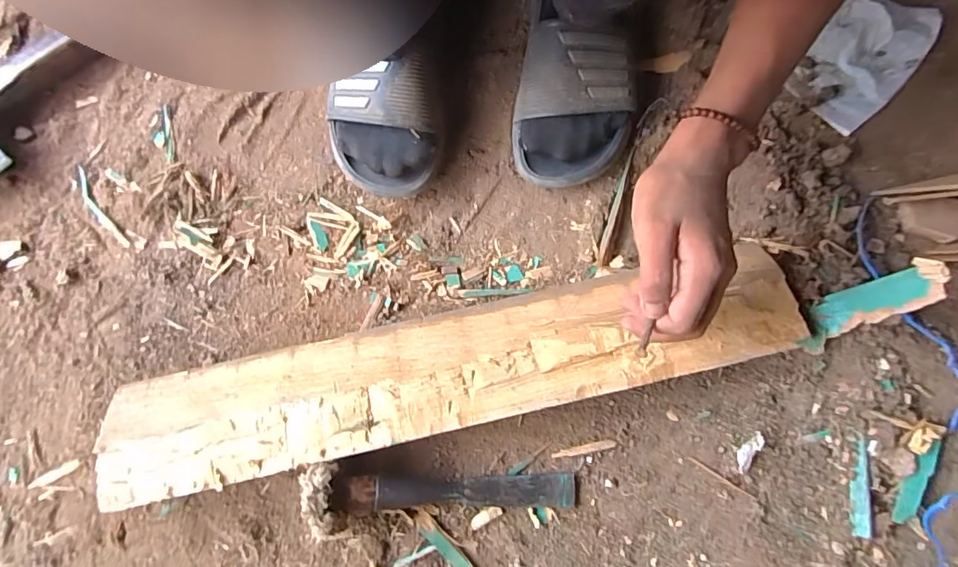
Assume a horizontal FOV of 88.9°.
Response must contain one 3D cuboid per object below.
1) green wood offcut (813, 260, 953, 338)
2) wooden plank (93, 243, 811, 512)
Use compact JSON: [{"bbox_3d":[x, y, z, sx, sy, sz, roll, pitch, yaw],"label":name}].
[{"bbox_3d":[0.303,0.012,0.370,0.017,0.088,0.031,-23,76,-36],"label":"green wood offcut"},{"bbox_3d":[-0.019,0.072,0.403,0.542,0.053,0.098,-12,77,-2],"label":"wooden plank"}]

